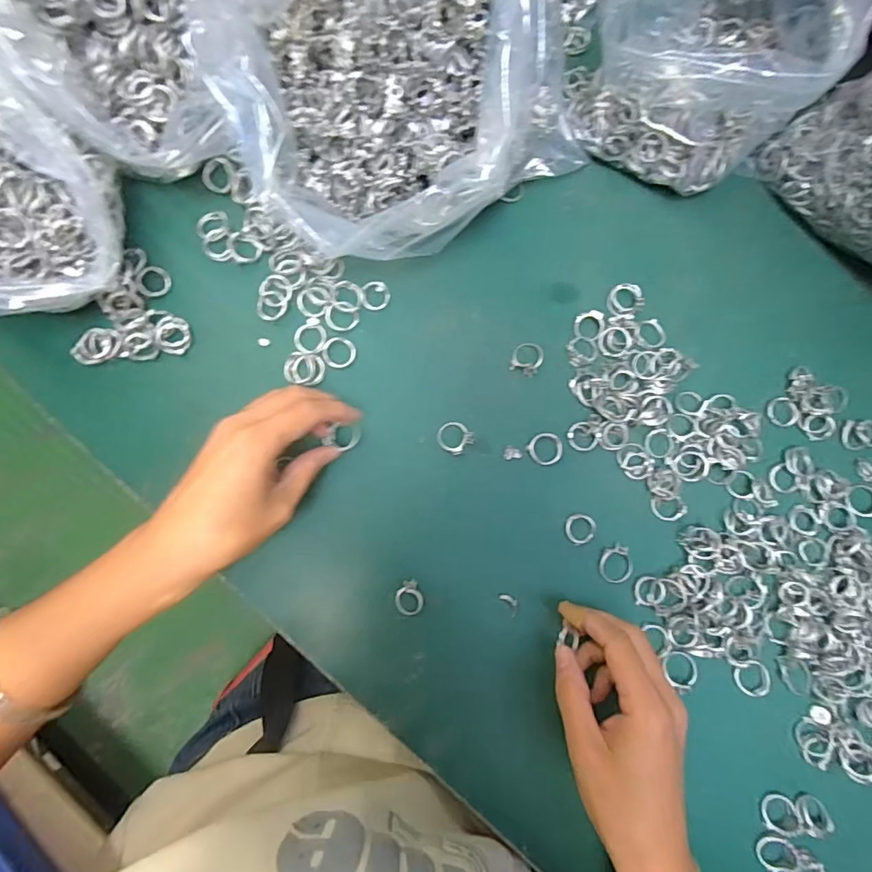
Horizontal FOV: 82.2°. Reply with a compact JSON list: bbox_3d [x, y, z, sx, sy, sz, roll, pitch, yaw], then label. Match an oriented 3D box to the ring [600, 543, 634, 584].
[{"bbox_3d":[0.124,0.088,0.342,0.024,0.005,0.026,0,83,-4],"label":"ring"}]

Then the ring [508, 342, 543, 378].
[{"bbox_3d":[0.066,-0.056,0.361,0.021,0.004,0.025,25,82,0],"label":"ring"}]

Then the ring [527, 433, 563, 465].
[{"bbox_3d":[0.078,0.009,0.352,0.024,0.004,0.023,0,83,-4],"label":"ring"}]

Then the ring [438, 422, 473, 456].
[{"bbox_3d":[0.013,0.001,0.349,0.023,0.008,0.021,0,83,-4],"label":"ring"}]

